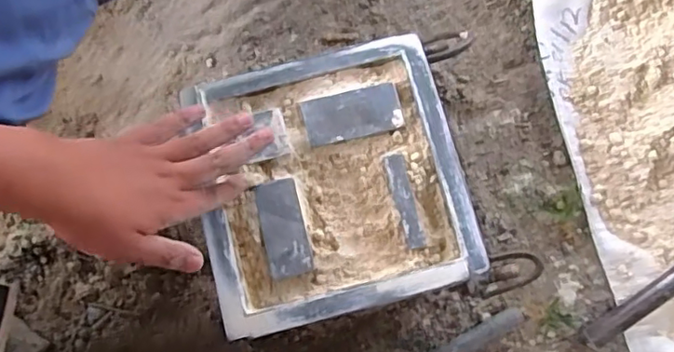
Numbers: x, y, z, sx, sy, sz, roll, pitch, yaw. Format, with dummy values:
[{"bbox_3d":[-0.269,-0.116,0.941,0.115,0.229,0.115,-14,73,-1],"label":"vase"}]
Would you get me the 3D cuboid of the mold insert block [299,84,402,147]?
[{"bbox_3d":[0.015,-0.059,0.554,0.092,0.009,0.048,-13,81,-5],"label":"mold insert block"}]

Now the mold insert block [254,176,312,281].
[{"bbox_3d":[-0.050,0.047,0.528,0.038,0.009,0.088,-12,81,-5],"label":"mold insert block"}]

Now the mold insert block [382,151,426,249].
[{"bbox_3d":[0.062,0.023,0.535,0.017,0.014,0.089,-15,81,-5],"label":"mold insert block"}]

